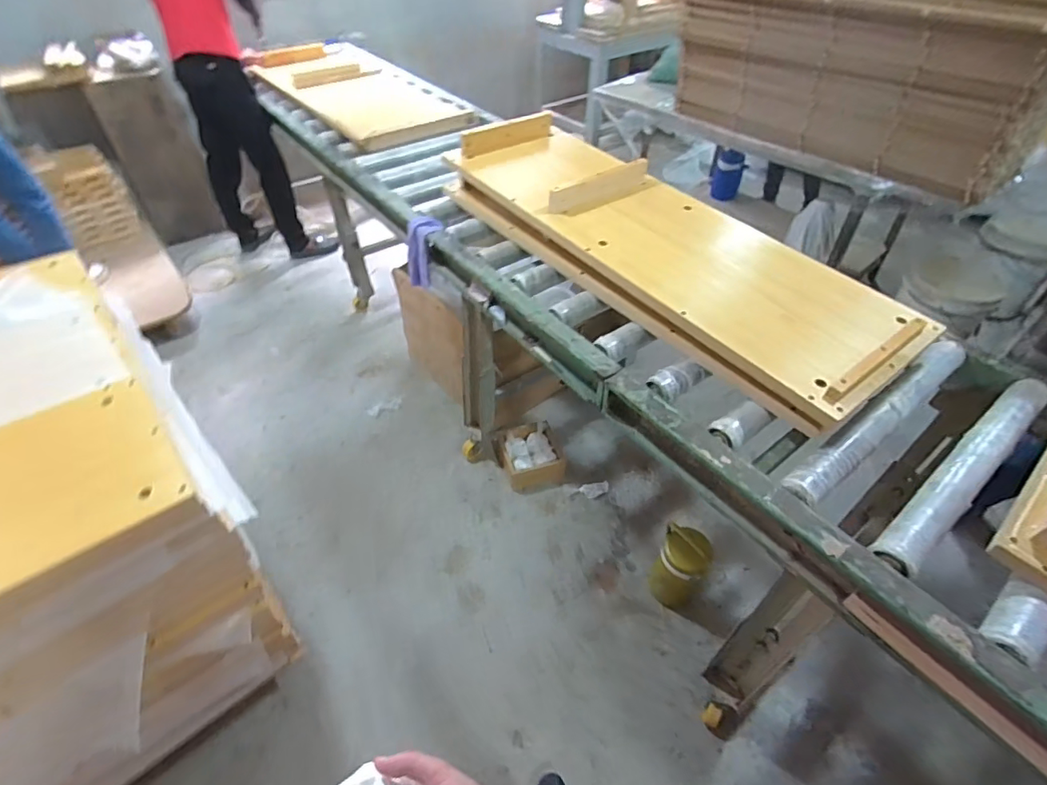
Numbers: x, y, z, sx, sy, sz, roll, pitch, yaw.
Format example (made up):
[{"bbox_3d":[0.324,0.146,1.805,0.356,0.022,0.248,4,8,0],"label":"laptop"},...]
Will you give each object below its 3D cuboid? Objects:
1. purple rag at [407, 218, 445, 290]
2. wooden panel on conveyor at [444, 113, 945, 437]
[{"bbox_3d":[-0.276,-0.394,1.472,0.112,0.180,0.068,-9,47,-9],"label":"purple rag"},{"bbox_3d":[0.277,-0.350,1.194,0.345,0.165,1.133,-30,53,-26],"label":"wooden panel on conveyor"}]

